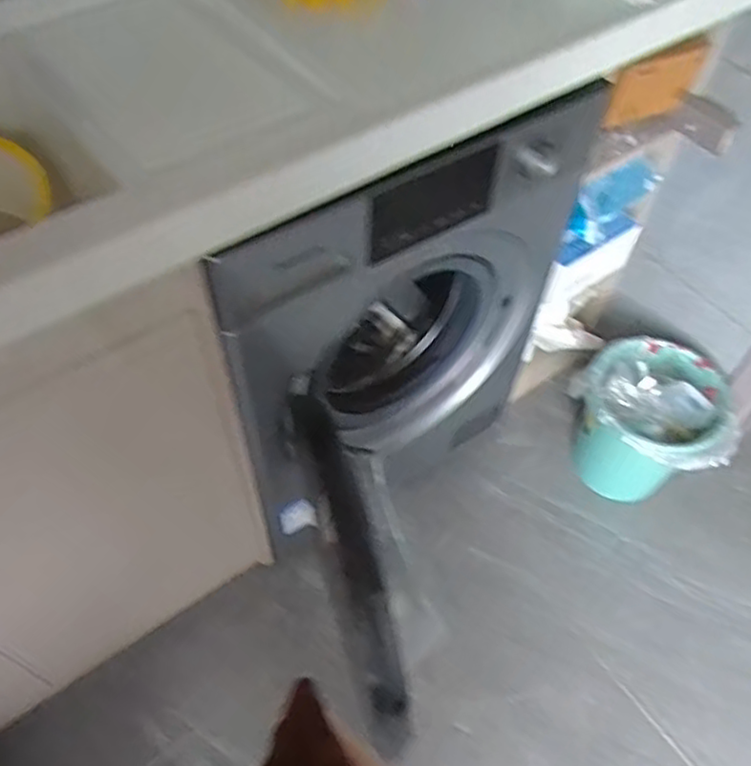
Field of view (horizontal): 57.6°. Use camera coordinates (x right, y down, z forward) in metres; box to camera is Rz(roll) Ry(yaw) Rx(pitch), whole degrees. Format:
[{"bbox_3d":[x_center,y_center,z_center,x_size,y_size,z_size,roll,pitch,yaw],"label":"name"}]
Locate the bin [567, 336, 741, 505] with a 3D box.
[{"bbox_3d":[0.540,0.099,1.387,0.291,0.270,0.253,33,60,20],"label":"bin"}]

